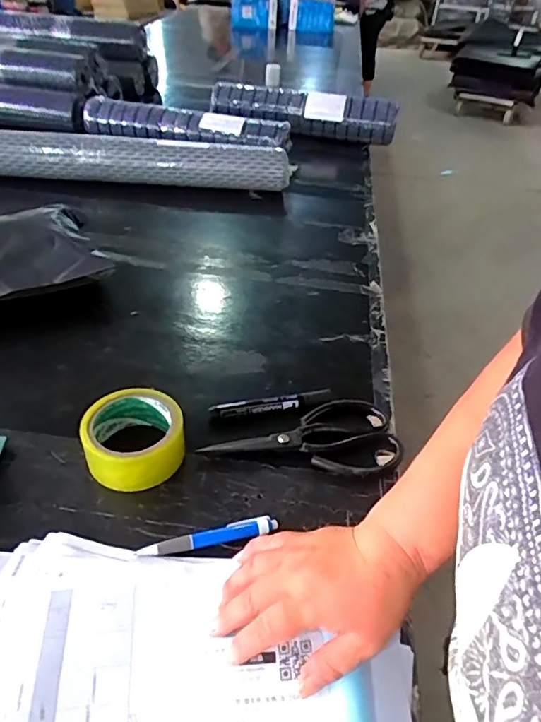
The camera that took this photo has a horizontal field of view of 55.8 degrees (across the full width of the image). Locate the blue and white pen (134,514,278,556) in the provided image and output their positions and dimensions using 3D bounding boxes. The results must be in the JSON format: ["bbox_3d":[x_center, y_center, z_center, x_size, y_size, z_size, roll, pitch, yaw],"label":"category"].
[{"bbox_3d":[-0.055,0.158,0.456,0.122,0.010,0.018,-10,43,-16],"label":"blue and white pen"}]

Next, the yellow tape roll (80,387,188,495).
[{"bbox_3d":[-0.137,0.078,0.516,0.093,0.046,0.095,3,41,-2],"label":"yellow tape roll"}]

